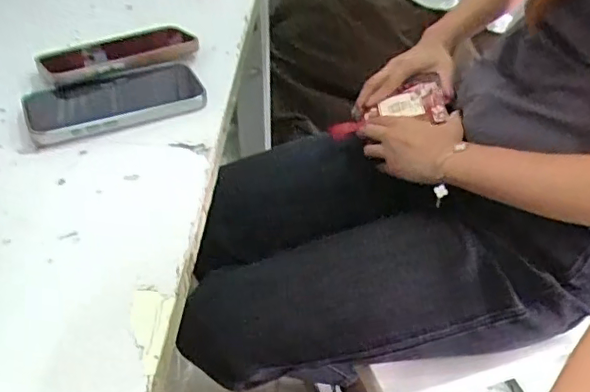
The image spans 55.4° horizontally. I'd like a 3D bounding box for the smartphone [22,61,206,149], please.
[{"bbox_3d":[-0.157,-0.086,0.498,0.150,0.017,0.078,-17,44,-17],"label":"smartphone"}]

